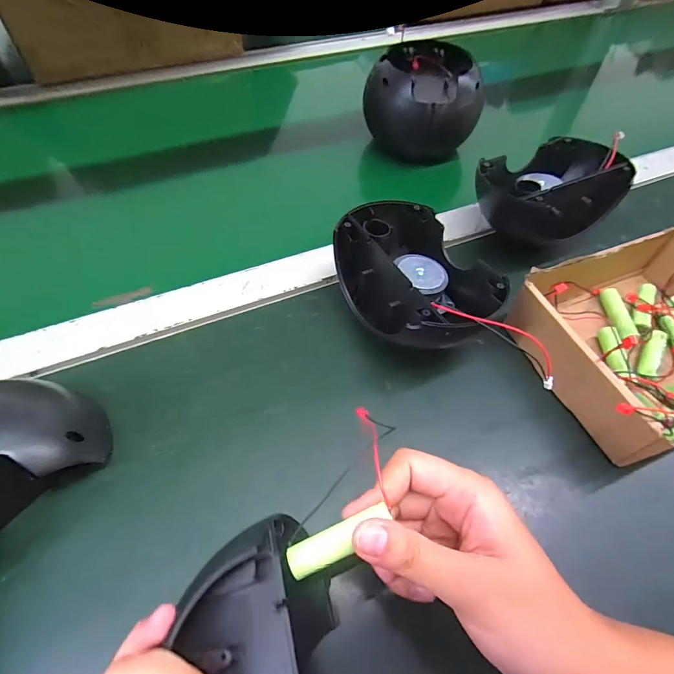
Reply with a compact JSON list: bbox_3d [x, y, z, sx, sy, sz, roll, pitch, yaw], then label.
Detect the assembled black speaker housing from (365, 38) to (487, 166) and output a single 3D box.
[{"bbox_3d":[0.103,-0.267,0.464,0.105,0.106,0.106,-39,65,-24],"label":"assembled black speaker housing"}]

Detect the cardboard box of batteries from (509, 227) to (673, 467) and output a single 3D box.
[{"bbox_3d":[0.237,-0.001,0.306,0.169,0.060,0.137,-20,59,-15],"label":"cardboard box of batteries"}]

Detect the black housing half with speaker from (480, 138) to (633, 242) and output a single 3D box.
[{"bbox_3d":[0.196,-0.132,0.382,0.140,0.073,0.092,-17,58,-13],"label":"black housing half with speaker"}]

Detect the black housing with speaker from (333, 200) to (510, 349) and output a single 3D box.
[{"bbox_3d":[0.063,-0.043,0.321,0.131,0.073,0.096,29,60,17],"label":"black housing with speaker"}]

